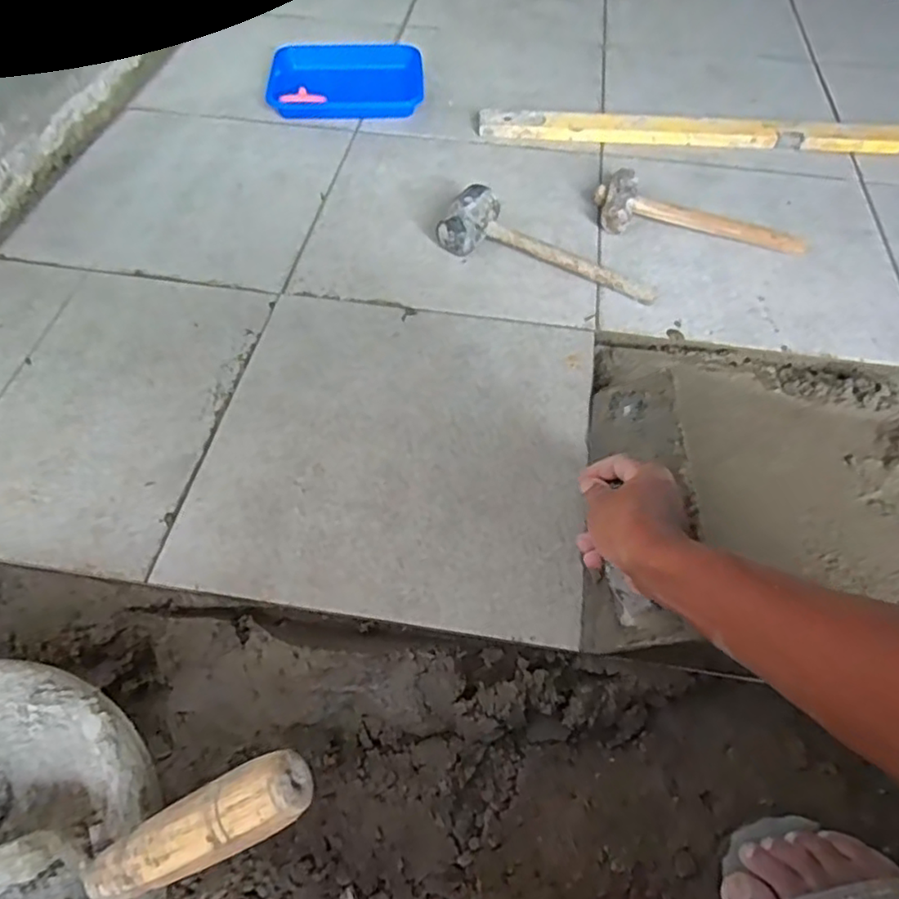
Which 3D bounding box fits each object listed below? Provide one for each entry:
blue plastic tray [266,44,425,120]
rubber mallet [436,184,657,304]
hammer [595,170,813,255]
[{"bbox_3d":[-0.177,-0.641,1.095,0.255,0.037,0.199,-3,55,-2],"label":"blue plastic tray"},{"bbox_3d":[0.122,-0.250,0.812,0.282,0.062,0.095,31,61,20],"label":"rubber mallet"},{"bbox_3d":[0.349,-0.331,0.885,0.285,0.041,0.100,11,56,8],"label":"hammer"}]

